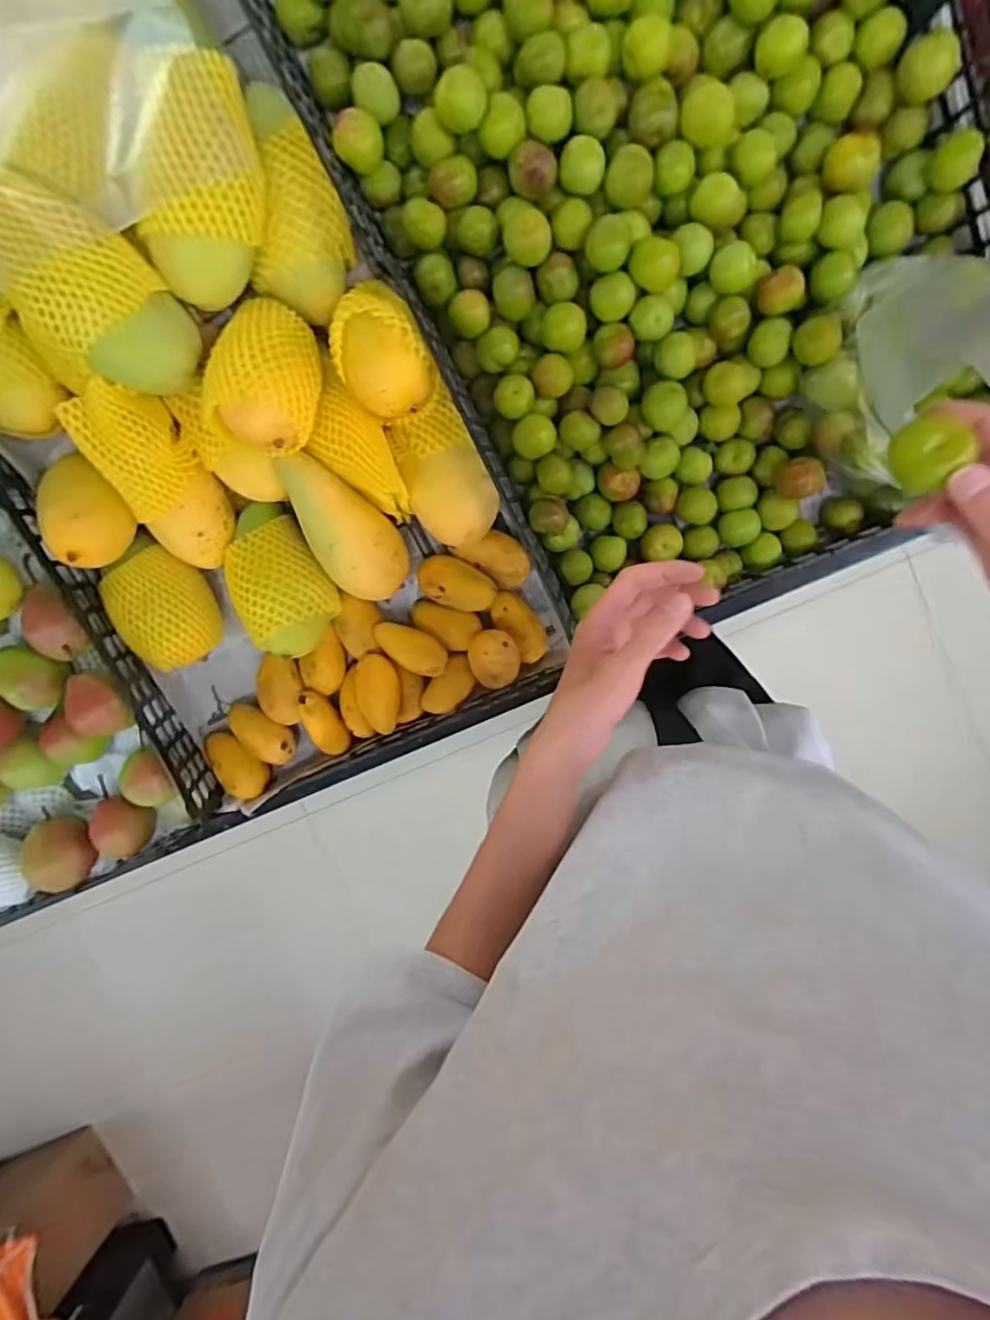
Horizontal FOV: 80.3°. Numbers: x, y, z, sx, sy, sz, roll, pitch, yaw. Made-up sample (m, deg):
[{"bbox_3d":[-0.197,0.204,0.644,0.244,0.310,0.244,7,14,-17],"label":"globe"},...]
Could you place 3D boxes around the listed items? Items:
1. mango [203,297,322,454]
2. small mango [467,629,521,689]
[{"bbox_3d":[-0.190,-0.236,0.484,0.081,0.067,0.119,9,98,5],"label":"mango"},{"bbox_3d":[0.000,-0.001,0.593,0.049,0.038,0.059,-21,95,8],"label":"small mango"}]

